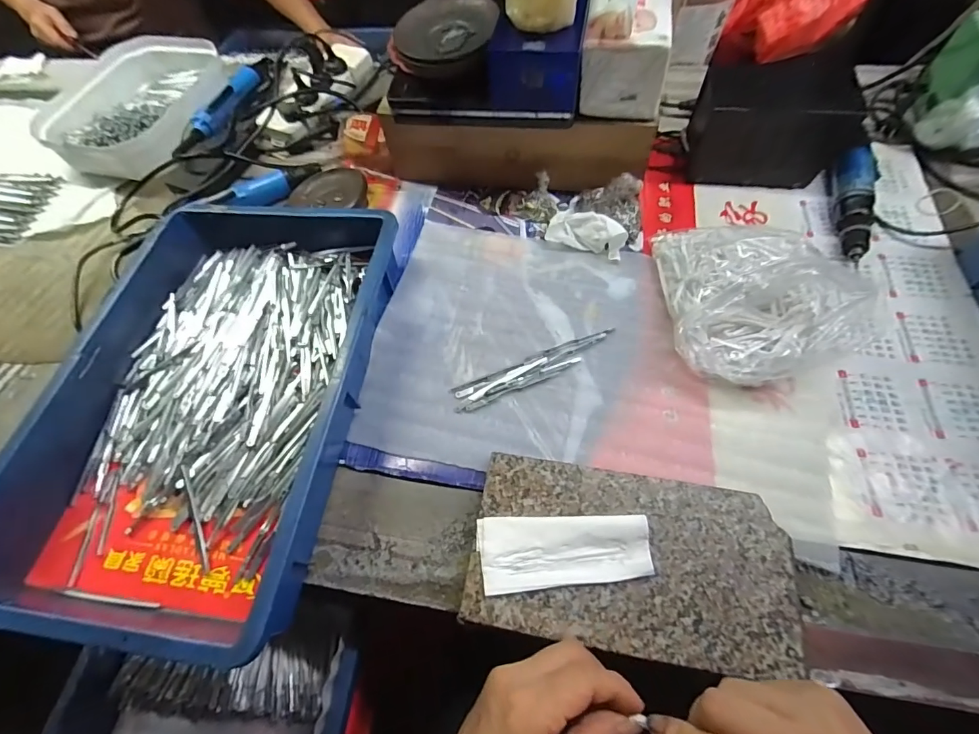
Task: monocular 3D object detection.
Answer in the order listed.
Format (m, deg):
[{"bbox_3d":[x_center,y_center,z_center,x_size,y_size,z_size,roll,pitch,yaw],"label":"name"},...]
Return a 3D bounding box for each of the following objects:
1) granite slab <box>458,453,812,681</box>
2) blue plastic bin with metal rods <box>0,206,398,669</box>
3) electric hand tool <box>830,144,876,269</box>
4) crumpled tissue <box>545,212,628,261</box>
[{"bbox_3d":[0.110,0.155,0.348,0.240,0.029,0.130,7,60,9],"label":"granite slab"},{"bbox_3d":[-0.269,0.011,0.438,0.298,0.074,0.446,6,60,8],"label":"blue plastic bin with metal rods"},{"bbox_3d":[0.427,-0.191,0.500,0.037,0.043,0.151,14,61,13],"label":"electric hand tool"},{"bbox_3d":[0.117,-0.164,0.517,0.095,0.042,0.051,14,63,12],"label":"crumpled tissue"}]

